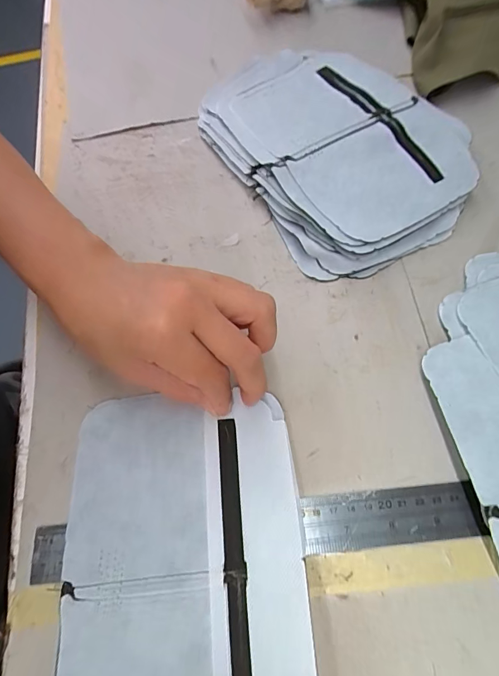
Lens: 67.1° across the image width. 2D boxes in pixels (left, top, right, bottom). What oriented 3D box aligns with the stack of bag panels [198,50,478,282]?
[{"bbox_3d":[0.068,-0.168,0.317,0.163,0.030,0.230,-27,67,-9],"label":"stack of bag panels"}]

